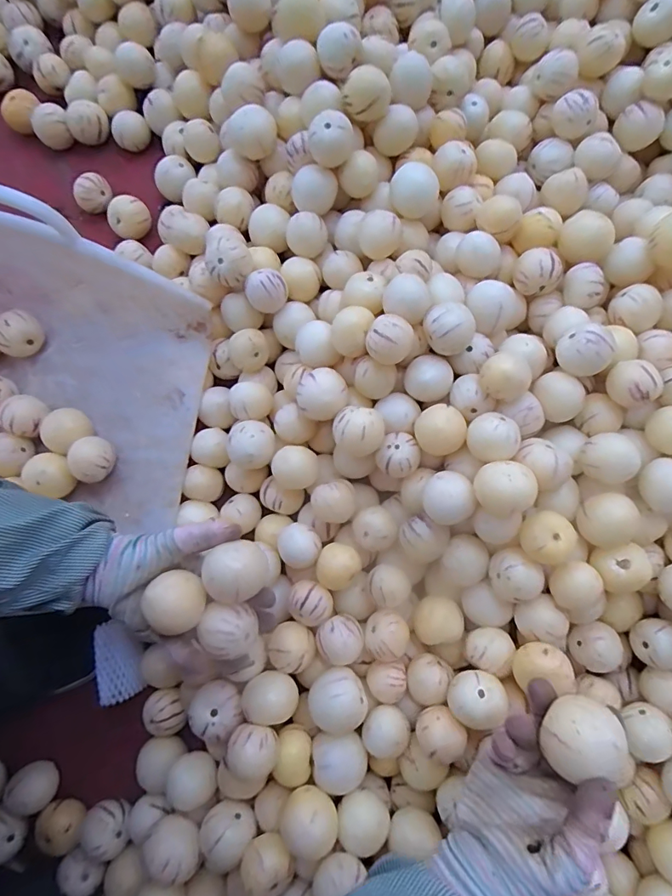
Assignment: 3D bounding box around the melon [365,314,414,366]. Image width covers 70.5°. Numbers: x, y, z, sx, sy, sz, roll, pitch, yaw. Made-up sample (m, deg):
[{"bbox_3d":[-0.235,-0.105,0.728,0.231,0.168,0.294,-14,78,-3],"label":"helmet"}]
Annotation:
[{"bbox_3d":[0.052,-0.106,0.464,0.043,0.039,0.043,0,79,0],"label":"melon"}]

